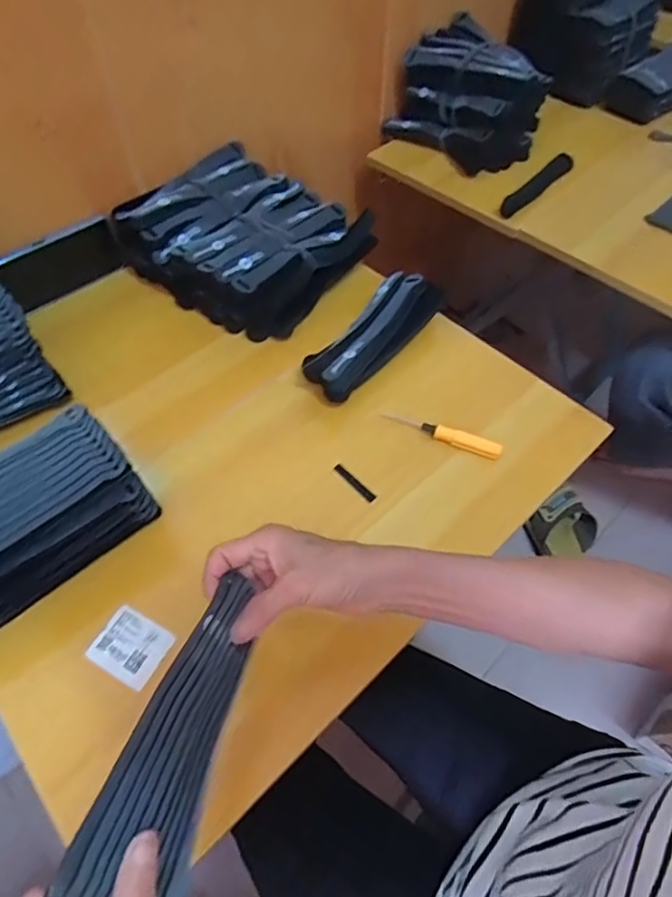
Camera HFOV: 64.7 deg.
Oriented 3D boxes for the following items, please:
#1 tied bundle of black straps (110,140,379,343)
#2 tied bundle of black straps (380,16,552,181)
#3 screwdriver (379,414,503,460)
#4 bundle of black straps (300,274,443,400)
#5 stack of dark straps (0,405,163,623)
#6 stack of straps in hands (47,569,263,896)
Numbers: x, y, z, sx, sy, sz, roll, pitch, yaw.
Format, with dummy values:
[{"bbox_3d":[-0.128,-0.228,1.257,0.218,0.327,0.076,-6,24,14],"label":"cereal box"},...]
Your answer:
[{"bbox_3d":[-0.121,-0.265,0.668,0.264,0.086,0.206,32,62,19],"label":"tied bundle of black straps"},{"bbox_3d":[0.214,-0.550,0.845,0.217,0.140,0.144,38,63,22],"label":"tied bundle of black straps"},{"bbox_3d":[0.109,-0.014,0.553,0.124,0.021,0.015,19,58,11],"label":"screwdriver"},{"bbox_3d":[0.046,-0.135,0.617,0.068,0.050,0.214,32,61,19],"label":"bundle of black straps"},{"bbox_3d":[-0.263,0.066,0.432,0.094,0.086,0.202,39,64,22],"label":"stack of dark straps"},{"bbox_3d":[-0.084,0.165,0.306,0.048,0.055,0.192,12,38,7],"label":"stack of straps in hands"}]

